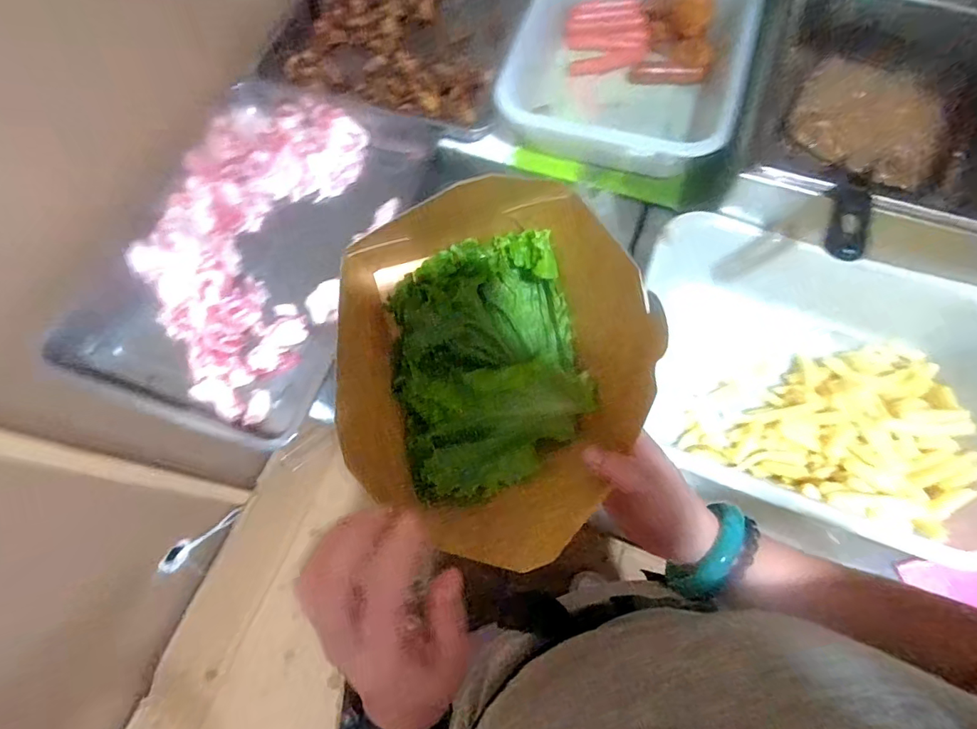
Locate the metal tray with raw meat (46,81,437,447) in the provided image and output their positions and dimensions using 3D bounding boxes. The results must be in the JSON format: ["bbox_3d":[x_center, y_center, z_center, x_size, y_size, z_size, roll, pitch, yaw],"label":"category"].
[{"bbox_3d":[-0.307,-0.159,0.683,0.341,0.070,0.498,18,70,9],"label":"metal tray with raw meat"}]

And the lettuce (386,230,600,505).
[{"bbox_3d":[-0.002,-0.001,0.346,0.129,0.060,0.161,-15,69,-4],"label":"lettuce"}]

